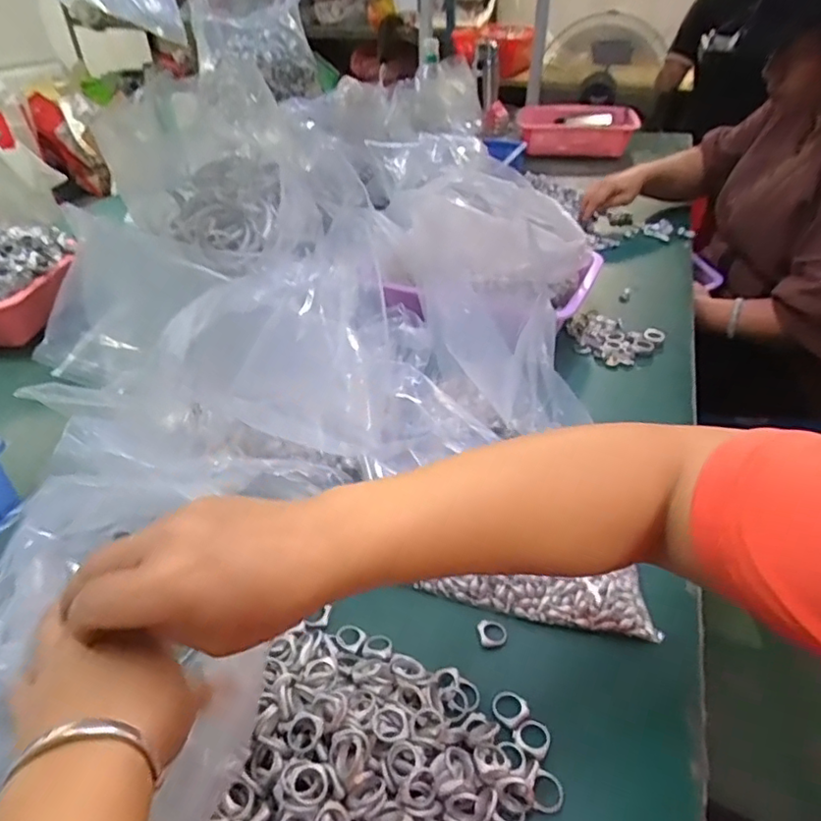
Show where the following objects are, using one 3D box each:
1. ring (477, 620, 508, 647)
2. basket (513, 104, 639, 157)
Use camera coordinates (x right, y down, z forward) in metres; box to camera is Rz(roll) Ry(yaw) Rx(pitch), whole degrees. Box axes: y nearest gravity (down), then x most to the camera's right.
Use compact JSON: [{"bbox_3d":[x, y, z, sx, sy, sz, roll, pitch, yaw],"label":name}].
[{"bbox_3d":[0.064,0.171,0.442,0.022,0.006,0.021,-1,38,1],"label":"ring"},{"bbox_3d":[0.374,-0.638,1.316,0.274,0.091,0.115,13,40,18],"label":"basket"}]

